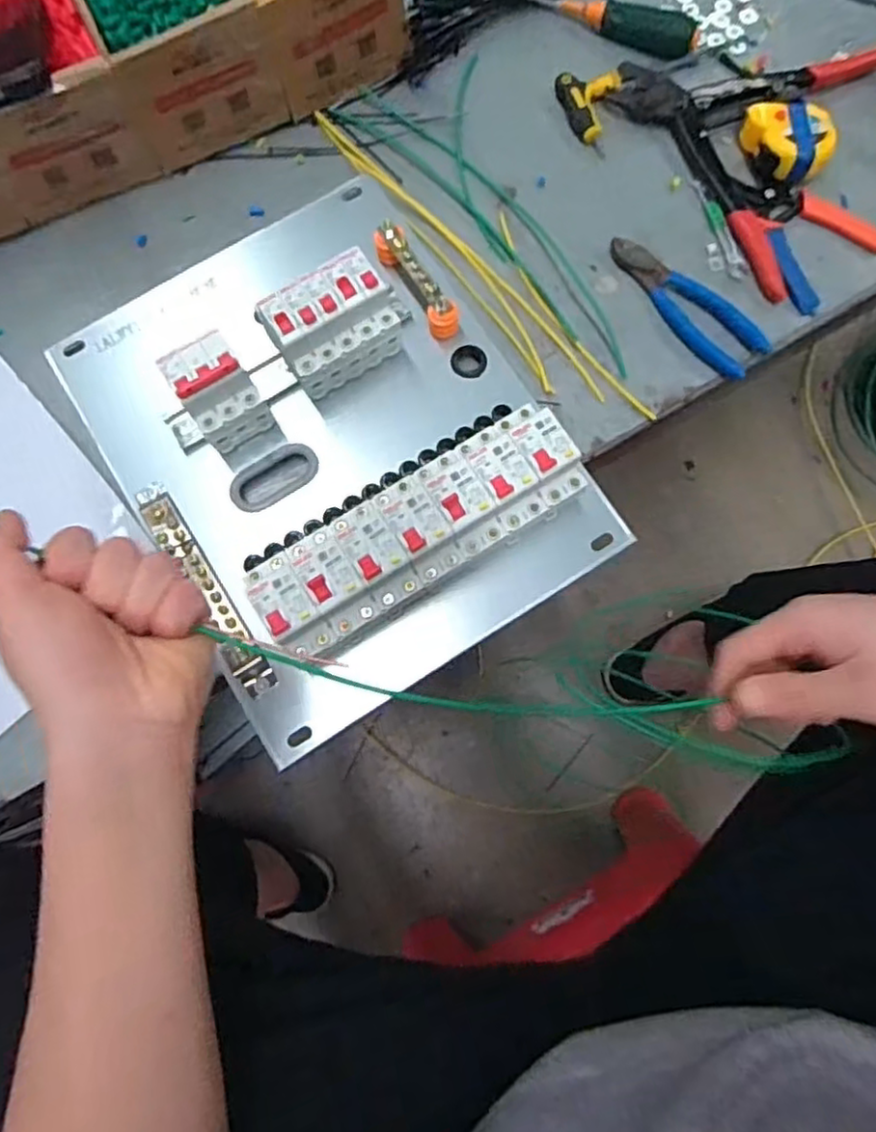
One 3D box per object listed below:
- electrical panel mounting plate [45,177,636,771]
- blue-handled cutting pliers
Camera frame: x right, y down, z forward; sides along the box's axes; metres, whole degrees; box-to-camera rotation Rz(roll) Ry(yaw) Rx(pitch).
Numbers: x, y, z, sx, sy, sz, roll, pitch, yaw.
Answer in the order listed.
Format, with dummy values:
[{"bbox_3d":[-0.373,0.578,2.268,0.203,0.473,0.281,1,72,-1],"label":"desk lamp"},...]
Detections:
[{"bbox_3d":[-0.087,-0.108,0.523,0.312,0.084,0.388,-32,79,-7],"label":"electrical panel mounting plate"},{"bbox_3d":[0.213,-0.229,0.589,0.047,0.018,0.159,-39,80,-8],"label":"blue-handled cutting pliers"}]

